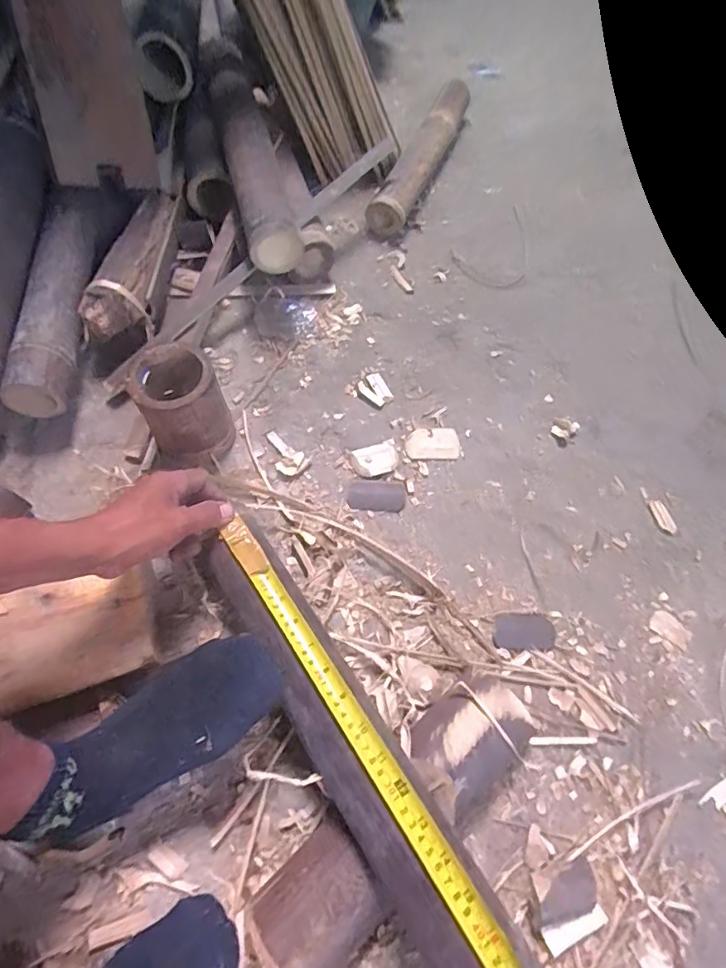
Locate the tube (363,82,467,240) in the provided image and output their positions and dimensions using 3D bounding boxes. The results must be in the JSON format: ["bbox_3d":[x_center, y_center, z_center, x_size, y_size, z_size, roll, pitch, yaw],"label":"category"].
[{"bbox_3d":[0.101,-0.543,0.860,0.069,0.065,0.357,24,65,10],"label":"tube"}]

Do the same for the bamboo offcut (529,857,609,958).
[{"bbox_3d":[0.173,0.353,0.434,0.065,0.033,0.054,-30,68,-16],"label":"bamboo offcut"}]

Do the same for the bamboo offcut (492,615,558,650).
[{"bbox_3d":[0.172,0.157,0.554,0.065,0.004,0.035,-2,63,-3],"label":"bamboo offcut"}]

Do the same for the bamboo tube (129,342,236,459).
[{"bbox_3d":[-0.194,-0.078,0.570,0.080,0.123,0.075,-27,68,-16],"label":"bamboo tube"}]

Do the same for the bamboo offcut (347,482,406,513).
[{"bbox_3d":[0.016,0.016,0.614,0.067,0.006,0.038,1,63,-2],"label":"bamboo offcut"}]

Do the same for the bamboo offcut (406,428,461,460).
[{"bbox_3d":[0.086,-0.049,0.642,0.067,0.011,0.042,-6,64,-6],"label":"bamboo offcut"}]

